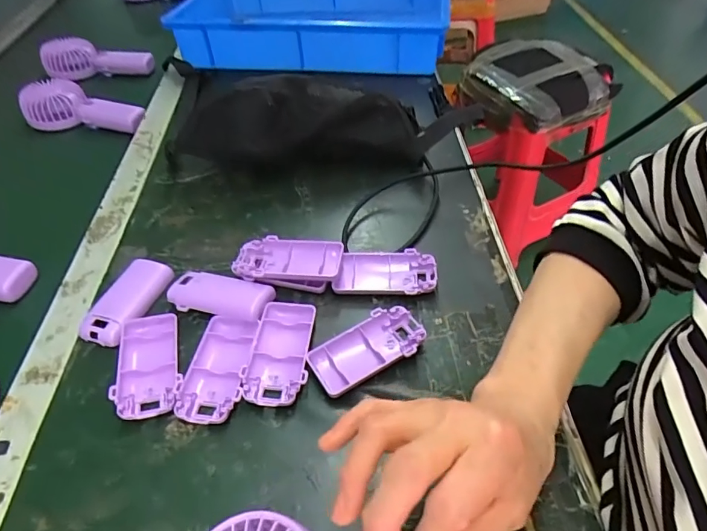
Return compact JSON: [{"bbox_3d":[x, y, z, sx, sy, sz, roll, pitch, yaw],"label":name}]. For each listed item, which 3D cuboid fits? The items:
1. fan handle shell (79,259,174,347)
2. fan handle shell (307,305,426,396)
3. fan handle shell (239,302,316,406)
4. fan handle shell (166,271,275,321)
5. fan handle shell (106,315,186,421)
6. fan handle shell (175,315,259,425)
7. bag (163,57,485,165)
[{"bbox_3d":[-0.208,0.031,0.434,0.042,0.015,0.094,11,49,14],"label":"fan handle shell"},{"bbox_3d":[0.012,0.068,0.382,0.091,0.017,0.048,-24,50,-18],"label":"fan handle shell"},{"bbox_3d":[-0.060,0.070,0.385,0.049,0.015,0.094,1,48,5],"label":"fan handle shell"},{"bbox_3d":[-0.120,0.029,0.427,0.093,0.021,0.042,8,48,11],"label":"fan handle shell"},{"bbox_3d":[-0.167,0.080,0.383,0.049,0.016,0.096,-15,48,-10],"label":"fan handle shell"},{"bbox_3d":[-0.107,0.080,0.376,0.048,0.017,0.094,1,48,5],"label":"fan handle shell"},{"bbox_3d":[-0.030,-0.178,0.544,0.320,0.104,0.122,-6,47,-2],"label":"bag"}]

